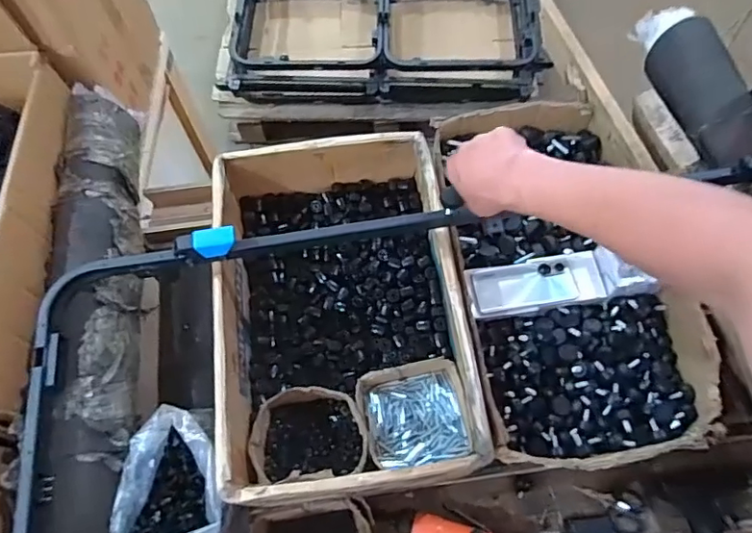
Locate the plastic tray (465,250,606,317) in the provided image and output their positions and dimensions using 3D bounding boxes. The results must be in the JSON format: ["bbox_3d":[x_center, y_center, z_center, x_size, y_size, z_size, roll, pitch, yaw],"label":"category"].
[{"bbox_3d":[0.251,0.028,0.859,0.210,0.029,0.080,-10,66,-3],"label":"plastic tray"}]

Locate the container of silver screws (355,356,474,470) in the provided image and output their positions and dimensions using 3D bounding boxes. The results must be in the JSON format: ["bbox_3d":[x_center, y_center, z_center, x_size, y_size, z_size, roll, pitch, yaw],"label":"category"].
[{"bbox_3d":[0.057,0.220,0.804,0.155,0.068,0.140,-10,66,-3],"label":"container of silver screws"}]

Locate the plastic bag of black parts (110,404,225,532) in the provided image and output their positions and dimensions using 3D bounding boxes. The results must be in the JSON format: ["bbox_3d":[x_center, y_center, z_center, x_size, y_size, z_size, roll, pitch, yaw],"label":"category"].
[{"bbox_3d":[-0.259,0.286,0.712,0.129,0.084,0.182,-3,66,1],"label":"plastic bag of black parts"}]

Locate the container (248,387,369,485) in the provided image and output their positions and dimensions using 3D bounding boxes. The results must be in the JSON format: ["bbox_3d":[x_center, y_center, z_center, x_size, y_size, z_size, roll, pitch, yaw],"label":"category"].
[{"bbox_3d":[-0.097,0.251,0.800,0.163,0.063,0.131,-7,66,-1],"label":"container"}]

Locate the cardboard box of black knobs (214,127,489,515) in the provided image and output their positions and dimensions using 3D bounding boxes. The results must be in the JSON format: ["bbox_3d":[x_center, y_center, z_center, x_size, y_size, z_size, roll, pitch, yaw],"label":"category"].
[{"bbox_3d":[-0.055,0.054,0.835,0.338,0.158,0.534,-8,66,-2],"label":"cardboard box of black knobs"}]

